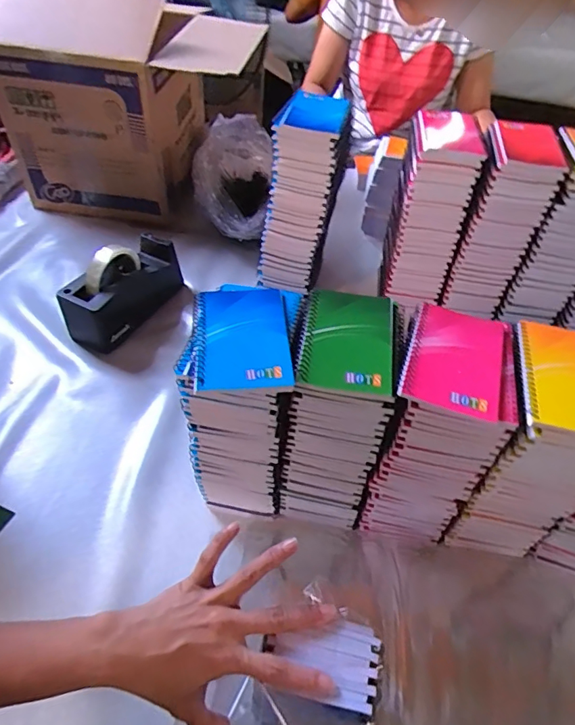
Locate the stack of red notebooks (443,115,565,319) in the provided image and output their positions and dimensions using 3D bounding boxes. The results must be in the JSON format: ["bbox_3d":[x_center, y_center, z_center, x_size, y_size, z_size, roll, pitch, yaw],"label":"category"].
[{"bbox_3d":[0.318,-0.216,0.754,0.099,0.254,0.130,14,49,9],"label":"stack of red notebooks"}]

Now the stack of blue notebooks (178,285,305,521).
[{"bbox_3d":[-0.046,0.051,0.543,0.100,0.243,0.140,5,48,1],"label":"stack of blue notebooks"}]

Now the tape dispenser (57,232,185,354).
[{"bbox_3d":[-0.257,-0.125,0.776,0.075,0.120,0.198,22,50,16],"label":"tape dispenser"}]

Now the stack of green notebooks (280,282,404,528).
[{"bbox_3d":[0.051,0.052,0.531,0.092,0.220,0.137,9,48,4],"label":"stack of green notebooks"}]

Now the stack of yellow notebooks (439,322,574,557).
[{"bbox_3d":[0.242,0.087,0.520,0.099,0.226,0.136,8,48,4],"label":"stack of yellow notebooks"}]

